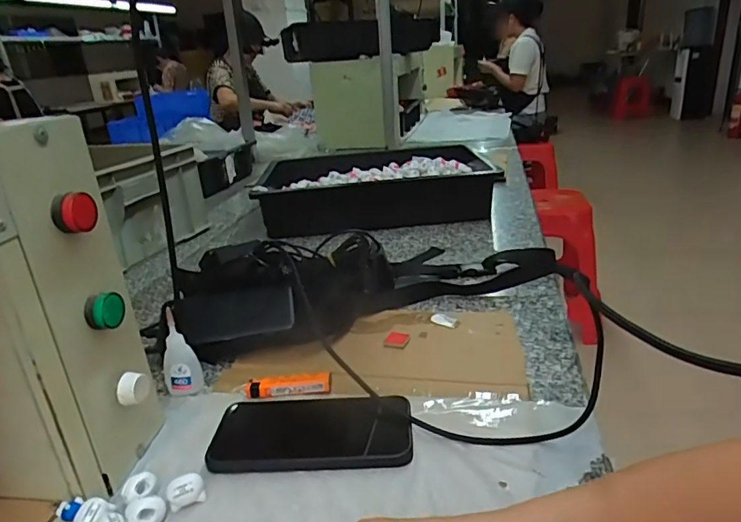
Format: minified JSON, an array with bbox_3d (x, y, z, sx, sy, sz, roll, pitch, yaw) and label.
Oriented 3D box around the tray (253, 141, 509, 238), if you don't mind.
[{"bbox_3d":[0.005,-0.154,1.068,0.437,0.090,0.309,-6,22,-3],"label":"tray"}]

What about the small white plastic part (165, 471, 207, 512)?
[{"bbox_3d":[-0.135,0.168,0.379,0.025,0.022,0.013,-14,24,-21],"label":"small white plastic part"}]

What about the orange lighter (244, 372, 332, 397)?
[{"bbox_3d":[-0.079,0.119,0.500,0.079,0.016,0.018,-5,22,-1],"label":"orange lighter"}]

